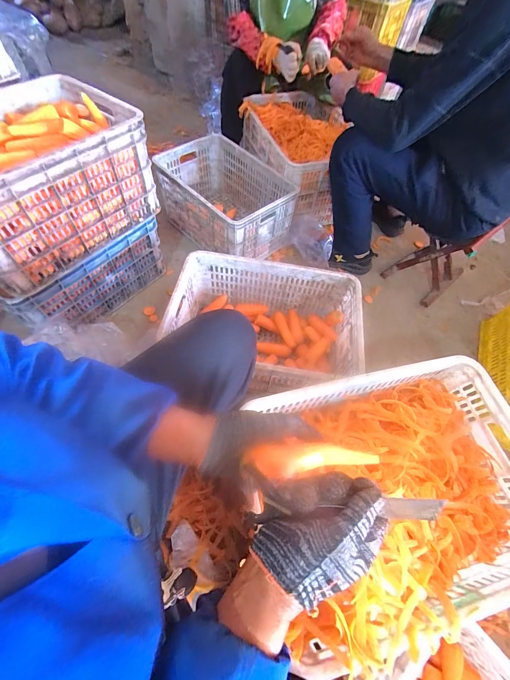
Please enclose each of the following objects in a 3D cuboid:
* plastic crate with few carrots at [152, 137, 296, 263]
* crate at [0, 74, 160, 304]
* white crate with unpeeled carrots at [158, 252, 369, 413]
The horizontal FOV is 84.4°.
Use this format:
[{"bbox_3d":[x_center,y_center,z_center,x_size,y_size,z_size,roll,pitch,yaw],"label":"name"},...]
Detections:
[{"bbox_3d":[-0.128,-0.591,1.198,0.525,0.257,0.363,41,65,18],"label":"plastic crate with few carrots"},{"bbox_3d":[-0.595,-0.440,0.766,0.382,0.266,0.522,32,63,13],"label":"crate"},{"bbox_3d":[0.025,-0.023,0.875,0.521,0.258,0.353,8,60,0],"label":"white crate with unpeeled carrots"}]

